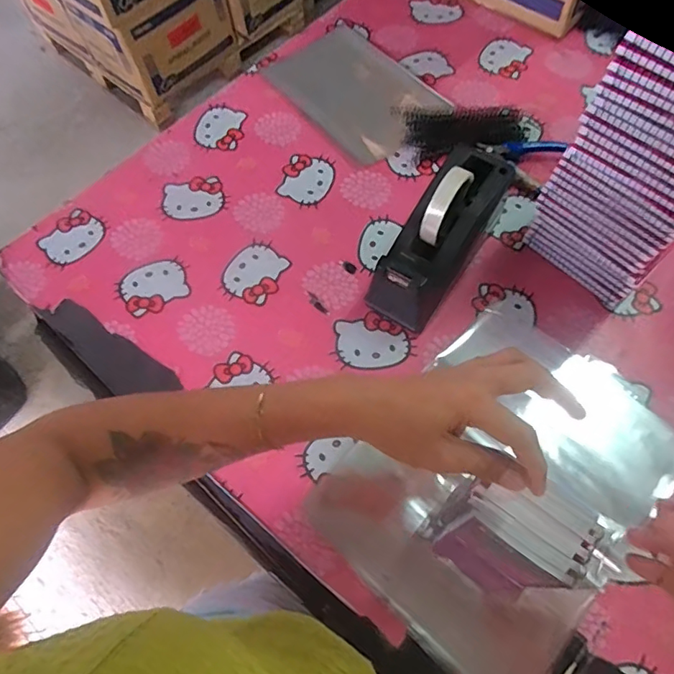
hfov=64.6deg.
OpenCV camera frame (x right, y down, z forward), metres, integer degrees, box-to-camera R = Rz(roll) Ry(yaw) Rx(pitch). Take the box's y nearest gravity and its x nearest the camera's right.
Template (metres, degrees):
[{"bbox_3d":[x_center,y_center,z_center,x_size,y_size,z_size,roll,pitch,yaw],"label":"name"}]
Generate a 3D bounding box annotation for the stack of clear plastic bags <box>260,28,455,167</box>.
[{"bbox_3d":[0.030,-0.366,0.783,0.167,0.024,0.242,-35,67,-14],"label":"stack of clear plastic bags"}]

